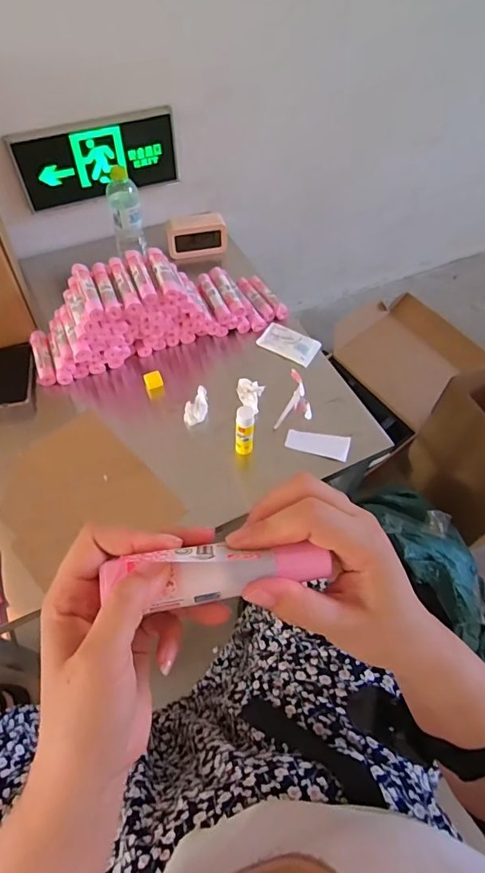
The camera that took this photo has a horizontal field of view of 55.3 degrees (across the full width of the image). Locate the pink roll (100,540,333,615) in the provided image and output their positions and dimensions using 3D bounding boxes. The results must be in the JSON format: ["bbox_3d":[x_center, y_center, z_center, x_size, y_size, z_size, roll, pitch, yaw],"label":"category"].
[{"bbox_3d":[-0.012,0.070,0.240,0.117,0.023,0.027,-4,56,-4],"label":"pink roll"}]

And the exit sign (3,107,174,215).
[{"bbox_3d":[-0.306,-0.596,1.001,0.343,0.159,0.035,-22,60,-17],"label":"exit sign"}]

